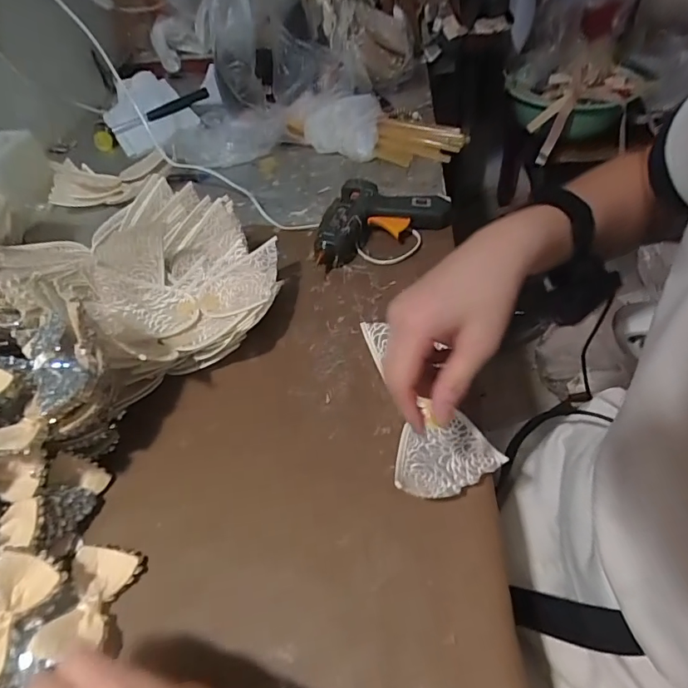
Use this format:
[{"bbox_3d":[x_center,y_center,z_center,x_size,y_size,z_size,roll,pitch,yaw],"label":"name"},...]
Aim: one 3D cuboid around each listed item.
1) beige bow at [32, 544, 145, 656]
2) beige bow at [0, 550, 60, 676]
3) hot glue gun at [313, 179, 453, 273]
[{"bbox_3d":[-0.198,0.196,0.361,0.051,0.024,0.082,10,50,15],"label":"beige bow"},{"bbox_3d":[-0.250,0.198,0.337,0.049,0.019,0.087,18,67,22],"label":"beige bow"},{"bbox_3d":[0.037,-0.185,0.661,0.209,0.047,0.116,-22,49,-12],"label":"hot glue gun"}]

